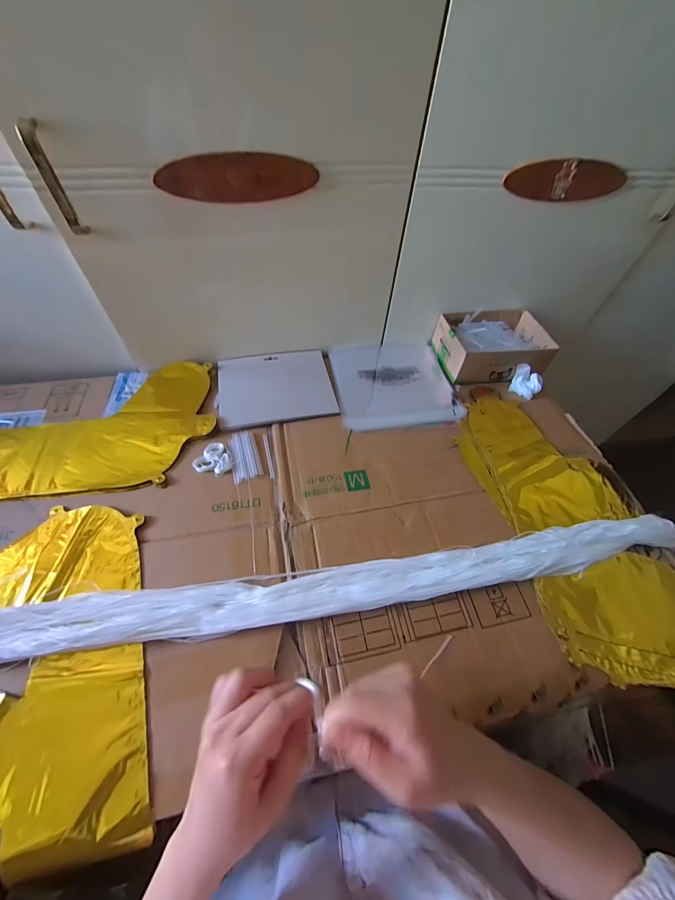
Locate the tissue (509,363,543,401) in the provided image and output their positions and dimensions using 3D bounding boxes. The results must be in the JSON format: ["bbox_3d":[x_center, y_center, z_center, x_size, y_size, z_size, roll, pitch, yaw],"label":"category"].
[{"bbox_3d":[0.341,-0.125,0.589,0.052,0.038,0.045,34,59,18],"label":"tissue"}]

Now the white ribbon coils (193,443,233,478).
[{"bbox_3d":[-0.177,0.014,0.476,0.050,0.006,0.051,2,55,-3],"label":"white ribbon coils"}]

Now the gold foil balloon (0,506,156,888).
[{"bbox_3d":[-0.377,0.240,0.317,0.350,0.033,0.314,-14,57,-13],"label":"gold foil balloon"}]

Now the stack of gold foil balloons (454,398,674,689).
[{"bbox_3d":[0.333,0.090,0.464,0.224,0.034,0.425,-8,56,-10],"label":"stack of gold foil balloons"}]

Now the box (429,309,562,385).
[{"bbox_3d":[0.291,-0.200,0.622,0.191,0.059,0.148,-8,56,-9],"label":"box"}]

